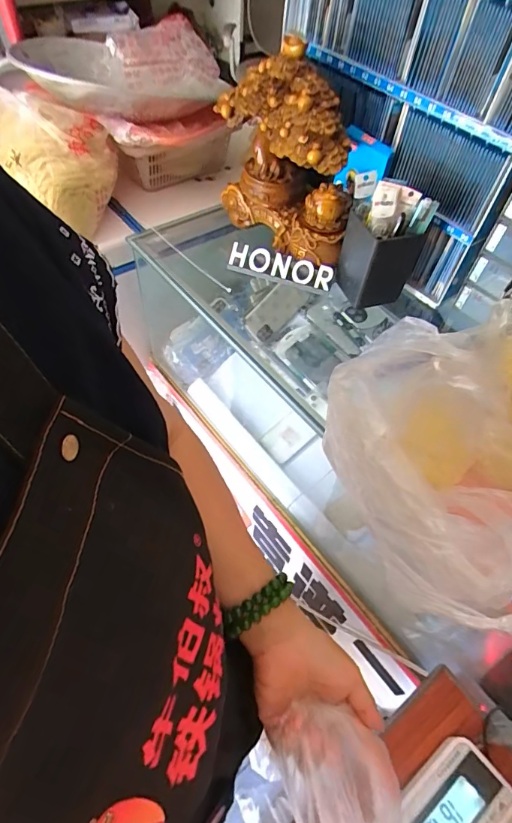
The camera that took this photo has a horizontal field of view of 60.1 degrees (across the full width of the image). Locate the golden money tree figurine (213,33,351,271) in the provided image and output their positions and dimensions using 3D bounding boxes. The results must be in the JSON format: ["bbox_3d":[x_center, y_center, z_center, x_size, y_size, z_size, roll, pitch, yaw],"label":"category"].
[{"bbox_3d":[0.052,-0.400,0.704,0.261,0.240,0.086,39,61,22],"label":"golden money tree figurine"}]

